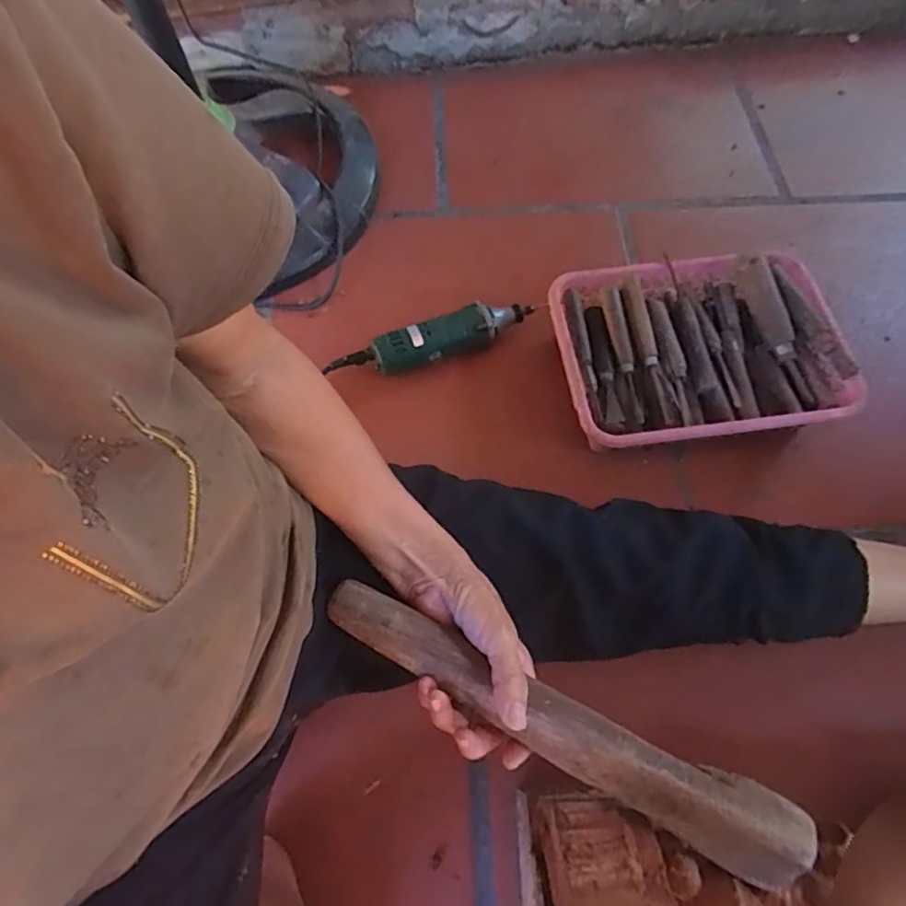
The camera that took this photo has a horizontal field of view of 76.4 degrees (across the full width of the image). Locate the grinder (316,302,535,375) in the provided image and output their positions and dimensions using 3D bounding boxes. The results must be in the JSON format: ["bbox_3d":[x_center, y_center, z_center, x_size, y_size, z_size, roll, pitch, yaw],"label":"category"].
[{"bbox_3d":[-0.019,-0.140,0.726,0.254,0.051,0.051,-20,66,-9],"label":"grinder"}]

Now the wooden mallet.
[{"bbox_3d":[0.062,0.175,0.384,0.328,0.034,0.046,25,67,14],"label":"wooden mallet"}]

